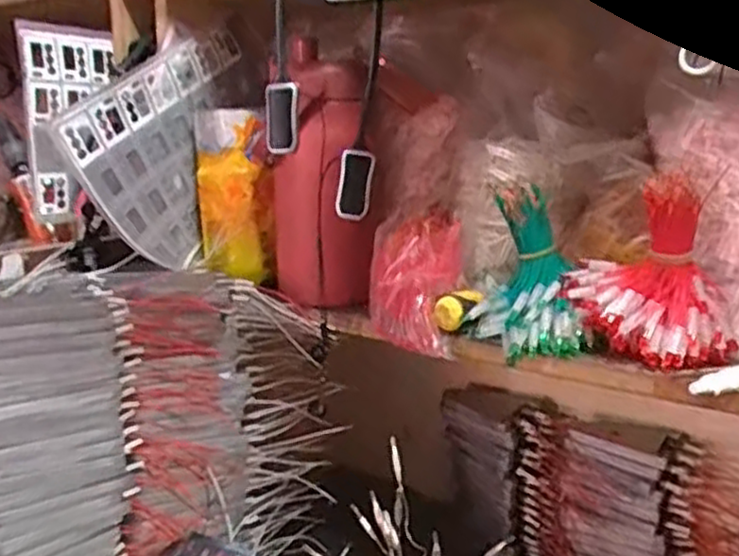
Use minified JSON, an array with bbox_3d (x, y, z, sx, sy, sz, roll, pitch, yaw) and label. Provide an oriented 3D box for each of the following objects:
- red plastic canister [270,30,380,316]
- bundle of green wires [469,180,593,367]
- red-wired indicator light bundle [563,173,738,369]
[{"bbox_3d":[-0.039,-0.081,0.636,0.080,0.208,0.104,-2,12,-9],"label":"red plastic canister"},{"bbox_3d":[0.118,-0.003,0.542,0.087,0.107,0.056,2,12,10],"label":"bundle of green wires"},{"bbox_3d":[0.190,-0.006,0.503,0.106,0.114,0.060,3,12,15],"label":"red-wired indicator light bundle"}]

